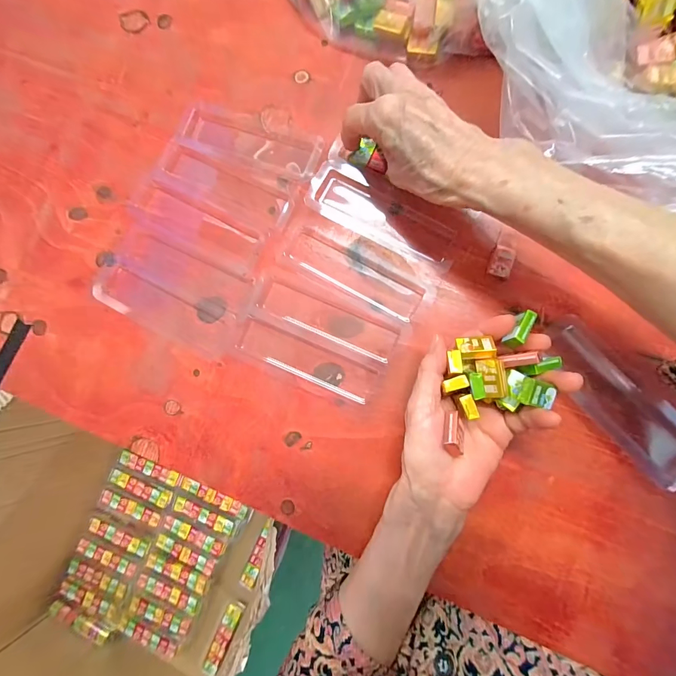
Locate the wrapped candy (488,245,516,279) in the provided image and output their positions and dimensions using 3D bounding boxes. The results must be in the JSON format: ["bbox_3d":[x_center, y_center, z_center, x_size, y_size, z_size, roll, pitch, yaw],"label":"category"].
[{"bbox_3d":[0.133,-0.062,0.280,0.017,0.009,0.025,21,88,9],"label":"wrapped candy"}]

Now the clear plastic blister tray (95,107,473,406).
[{"bbox_3d":[-0.055,-0.078,0.308,0.283,0.009,0.199,22,88,9],"label":"clear plastic blister tray"}]

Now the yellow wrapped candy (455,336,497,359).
[{"bbox_3d":[0.097,0.007,0.241,0.024,0.008,0.017,-8,48,12],"label":"yellow wrapped candy"}]

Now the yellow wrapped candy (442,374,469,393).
[{"bbox_3d":[0.079,0.031,0.229,0.015,0.004,0.009,-18,82,5],"label":"yellow wrapped candy"}]

